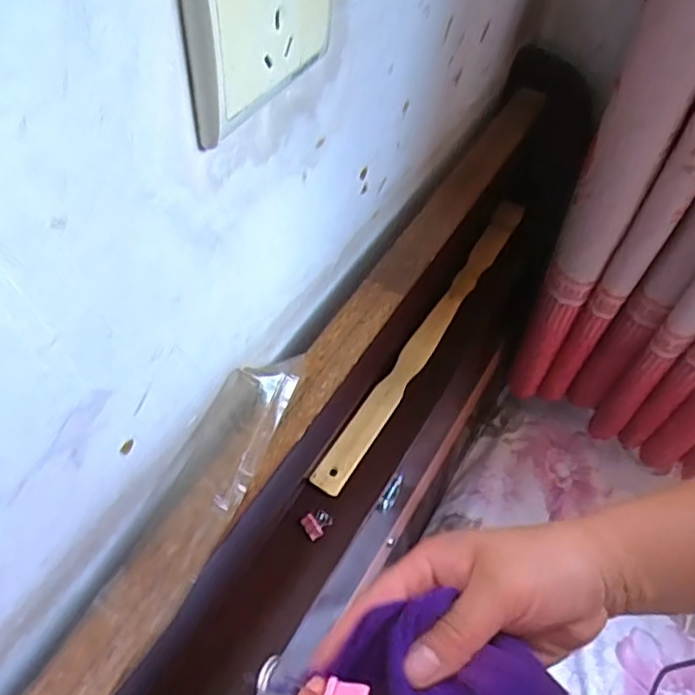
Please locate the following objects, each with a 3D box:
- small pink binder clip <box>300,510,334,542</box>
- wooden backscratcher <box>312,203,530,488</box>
[{"bbox_3d":[-0.025,0.150,0.539,0.024,0.006,0.021,-27,62,-21],"label":"small pink binder clip"},{"bbox_3d":[0.089,-0.022,0.661,0.029,0.018,0.417,29,58,14],"label":"wooden backscratcher"}]

